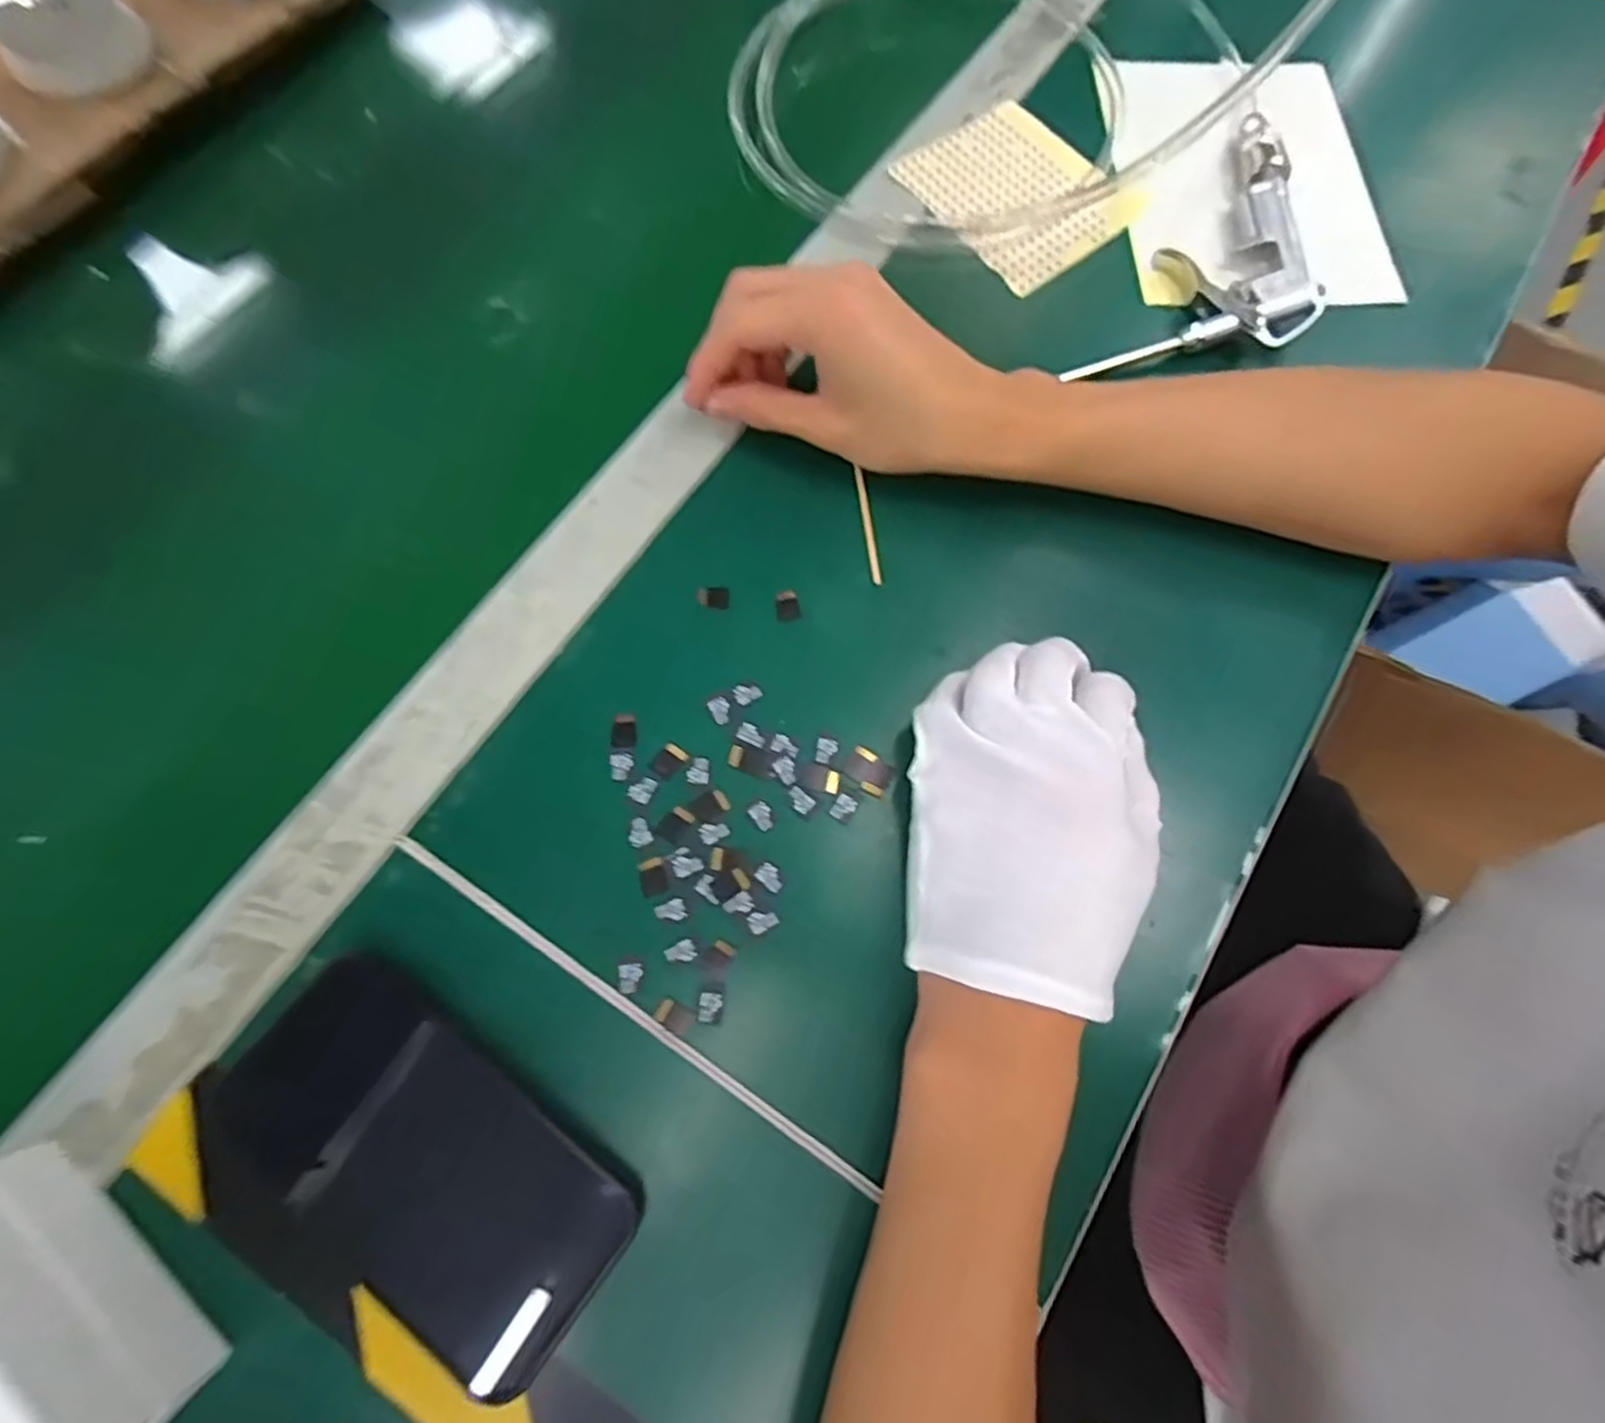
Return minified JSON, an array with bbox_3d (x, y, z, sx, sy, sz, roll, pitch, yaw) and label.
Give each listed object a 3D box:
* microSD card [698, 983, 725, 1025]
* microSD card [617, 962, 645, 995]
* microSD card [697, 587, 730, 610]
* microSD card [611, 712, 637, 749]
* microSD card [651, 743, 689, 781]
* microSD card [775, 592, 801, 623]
[{"bbox_3d":[-0.036,0.114,0.283,0.009,0.004,0.014,6,69,0],"label":"microSD card"},{"bbox_3d":[-0.067,0.103,0.282,0.009,0.004,0.011,-6,72,0],"label":"microSD card"},{"bbox_3d":[-0.041,-0.052,0.332,0.015,0.004,0.011,1,74,-7],"label":"microSD card"},{"bbox_3d":[-0.077,0.008,0.313,0.011,0.004,0.015,-4,75,-10],"label":"microSD card"},{"bbox_3d":[-0.057,0.021,0.310,0.011,0.004,0.014,37,77,10],"label":"microSD card"},{"bbox_3d":[-0.007,-0.048,0.333,0.011,0.004,0.015,-9,71,-5],"label":"microSD card"}]

